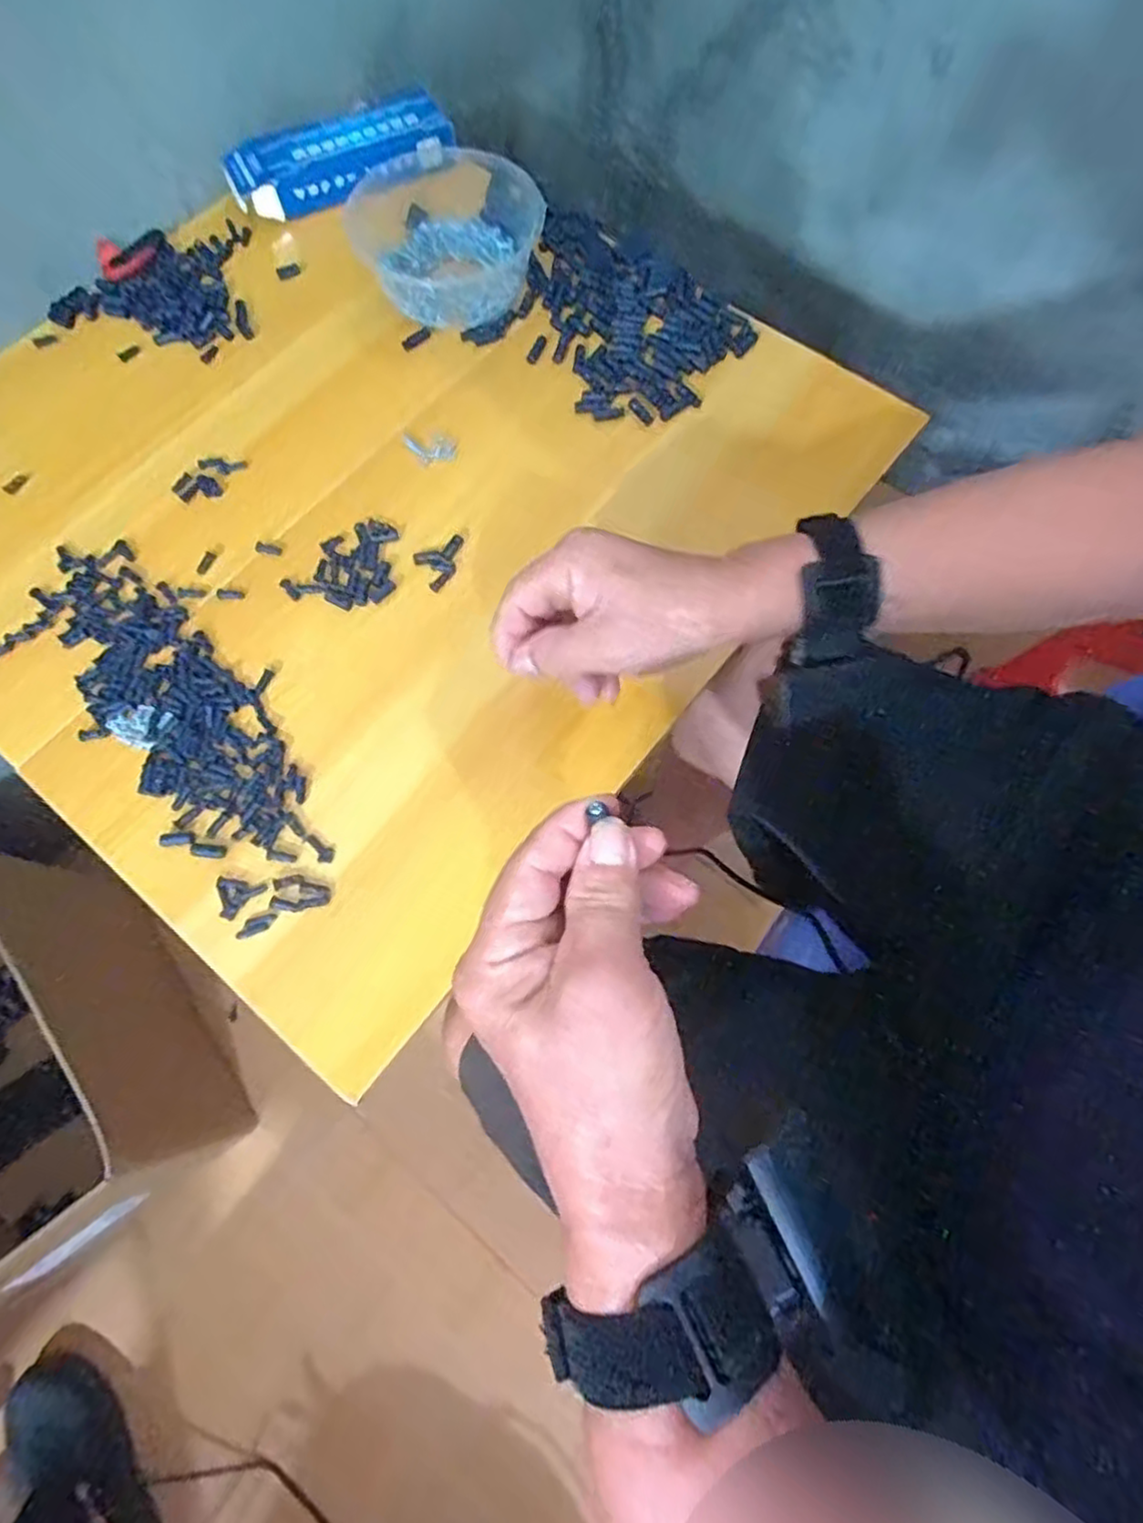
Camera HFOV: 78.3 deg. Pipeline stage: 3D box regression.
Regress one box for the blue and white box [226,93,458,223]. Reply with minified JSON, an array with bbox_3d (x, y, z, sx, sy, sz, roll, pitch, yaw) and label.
[{"bbox_3d":[-0.189,-0.496,0.578,0.183,0.036,0.055,-20,73,-6],"label":"blue and white box"}]

